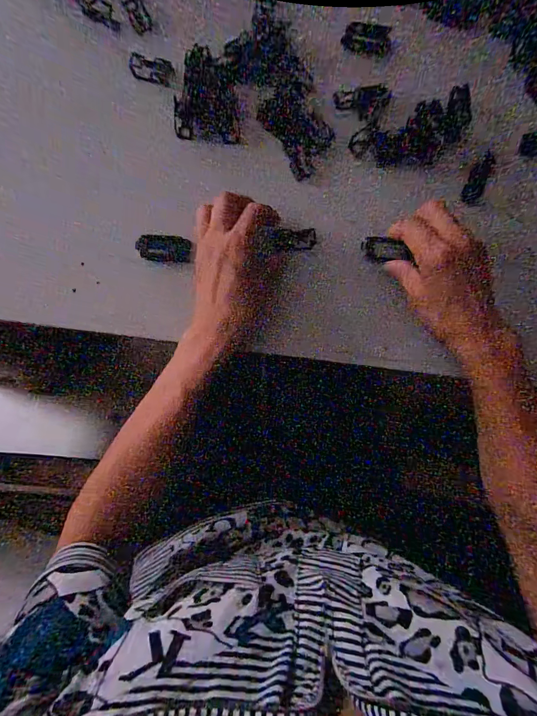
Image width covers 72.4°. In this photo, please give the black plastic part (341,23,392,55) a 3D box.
[{"bbox_3d":[0.101,-0.327,0.376,0.048,0.006,0.034,8,87,-3],"label":"black plastic part"}]

